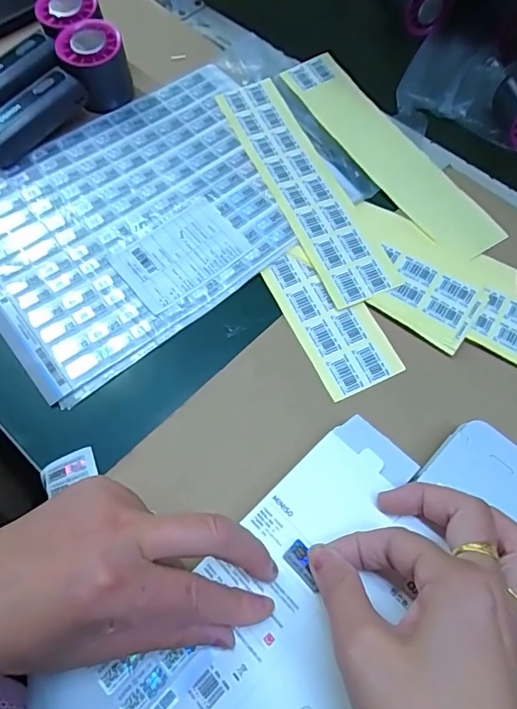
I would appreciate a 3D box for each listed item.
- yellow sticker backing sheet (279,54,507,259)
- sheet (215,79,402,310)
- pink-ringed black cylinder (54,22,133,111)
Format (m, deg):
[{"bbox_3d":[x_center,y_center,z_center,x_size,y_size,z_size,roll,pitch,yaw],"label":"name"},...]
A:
[{"bbox_3d":[0.120,-0.186,0.431,0.063,0.017,0.248,-30,71,-13],"label":"yellow sticker backing sheet"},{"bbox_3d":[0.037,-0.153,0.418,0.061,0.006,0.256,-21,68,-11],"label":"sheet"},{"bbox_3d":[-0.150,-0.265,0.434,0.055,0.057,0.059,-15,67,-8],"label":"pink-ringed black cylinder"}]

